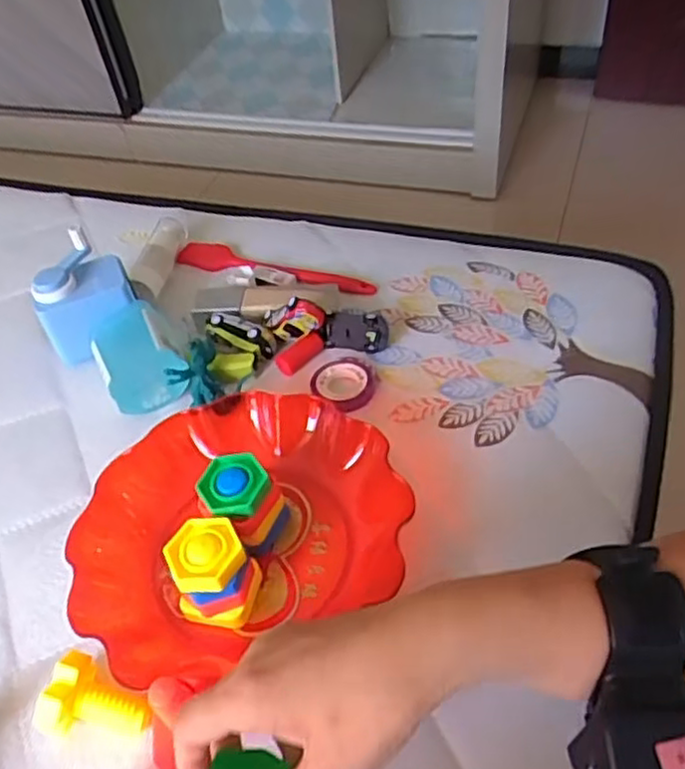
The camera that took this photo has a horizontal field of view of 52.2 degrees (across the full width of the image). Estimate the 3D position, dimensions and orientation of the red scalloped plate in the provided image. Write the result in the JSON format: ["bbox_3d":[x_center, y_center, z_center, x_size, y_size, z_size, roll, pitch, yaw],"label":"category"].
[{"bbox_3d":[-0.073,0.086,0.462,0.205,0.060,0.189,-6,45,6],"label":"red scalloped plate"}]

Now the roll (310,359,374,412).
[{"bbox_3d":[0.000,-0.001,0.563,0.049,0.009,0.058,-15,45,-3],"label":"roll"}]

